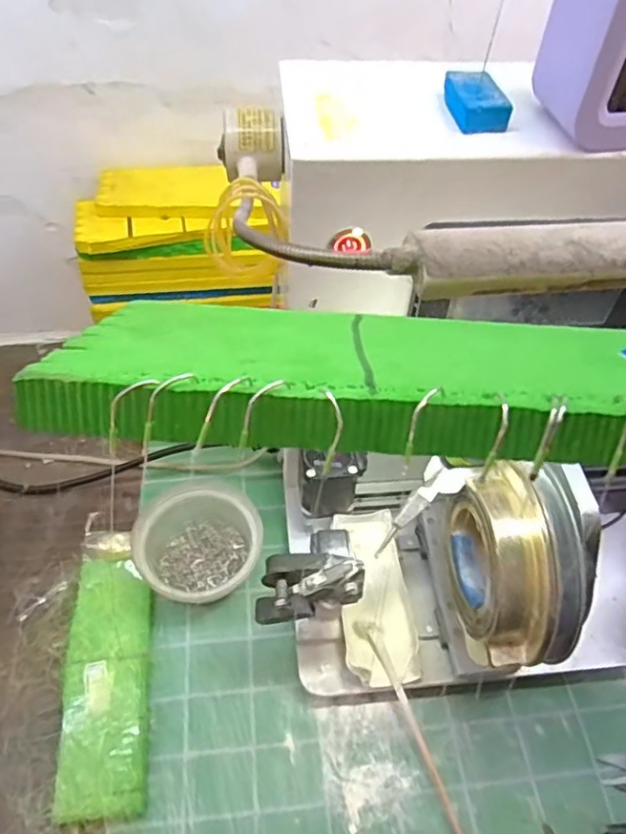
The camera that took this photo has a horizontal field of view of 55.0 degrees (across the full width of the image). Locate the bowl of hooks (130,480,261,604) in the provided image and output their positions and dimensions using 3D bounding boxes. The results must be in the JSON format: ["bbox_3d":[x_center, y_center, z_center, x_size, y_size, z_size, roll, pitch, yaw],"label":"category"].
[{"bbox_3d":[-0.092,0.101,0.490,0.099,0.044,0.104,1,51,-2],"label":"bowl of hooks"}]

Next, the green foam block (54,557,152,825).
[{"bbox_3d":[-0.149,0.189,0.436,0.059,0.015,0.174,-4,52,-6],"label":"green foam block"}]

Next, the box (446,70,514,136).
[{"bbox_3d":[0.079,-0.152,0.290,0.023,0.014,0.036,-4,52,-6],"label":"box"}]

